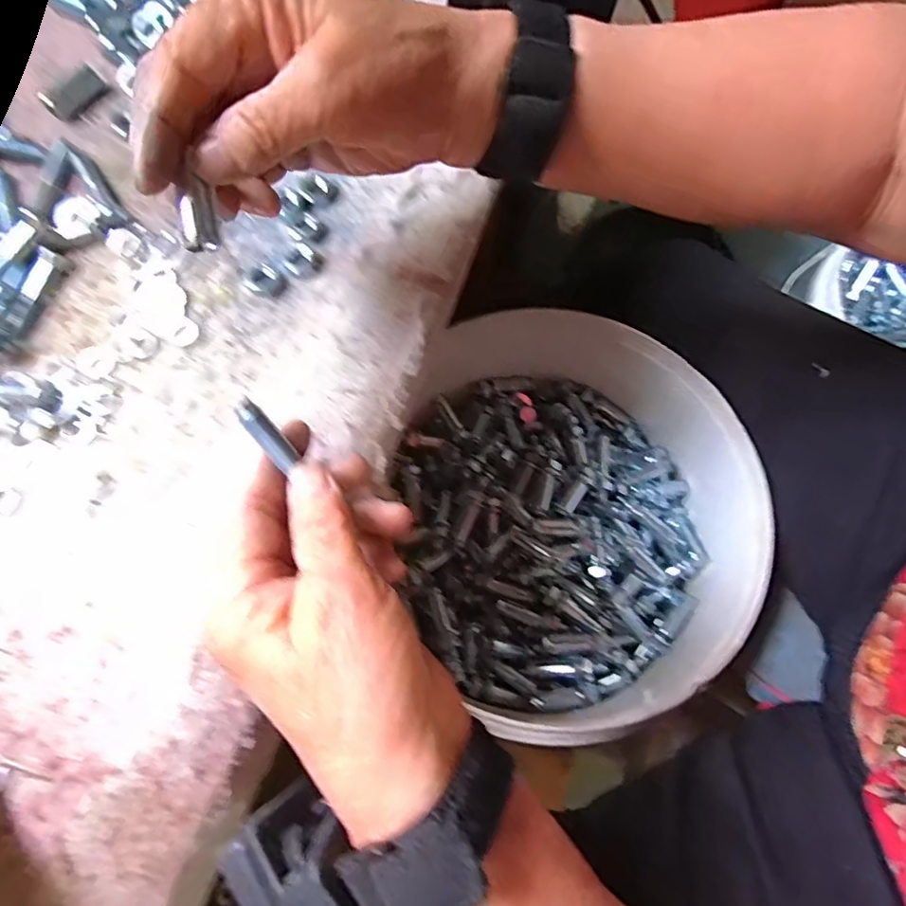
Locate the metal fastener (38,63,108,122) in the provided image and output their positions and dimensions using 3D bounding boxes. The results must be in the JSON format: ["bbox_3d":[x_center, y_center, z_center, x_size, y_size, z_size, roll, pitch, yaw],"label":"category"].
[{"bbox_3d":[-0.218,-0.207,0.337,0.014,0.014,0.035,34,72,12],"label":"metal fastener"}]

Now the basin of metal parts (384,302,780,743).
[{"bbox_3d":[0.090,0.050,0.465,0.273,0.110,0.297,-11,69,-5],"label":"basin of metal parts"}]

